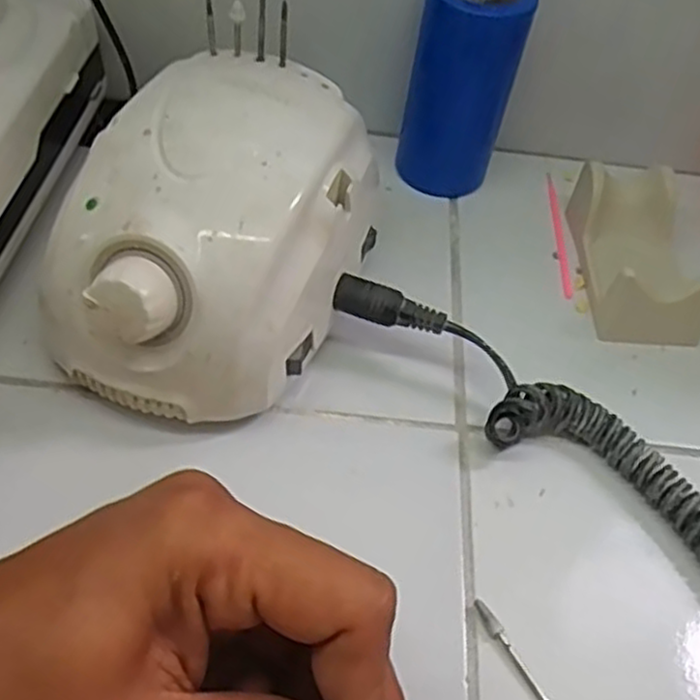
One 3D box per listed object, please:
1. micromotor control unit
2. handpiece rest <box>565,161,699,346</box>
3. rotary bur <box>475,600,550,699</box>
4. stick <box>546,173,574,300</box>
[{"bbox_3d":[-0.053,-0.044,0.301,0.102,0.086,0.139,23,53,13],"label":"micromotor control unit"},{"bbox_3d":[0.138,-0.046,0.357,0.048,0.034,0.089,3,51,-2],"label":"handpiece rest"},{"bbox_3d":[0.055,0.102,0.247,0.005,0.004,0.043,-22,56,-21],"label":"rotary bur"},{"bbox_3d":[0.109,-0.062,0.392,0.006,0.004,0.093,5,51,-1],"label":"stick"}]

